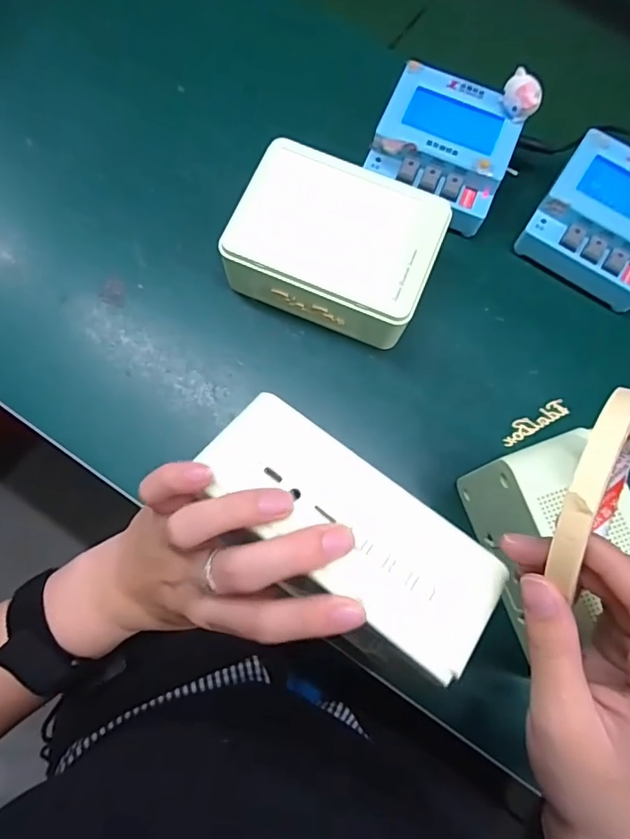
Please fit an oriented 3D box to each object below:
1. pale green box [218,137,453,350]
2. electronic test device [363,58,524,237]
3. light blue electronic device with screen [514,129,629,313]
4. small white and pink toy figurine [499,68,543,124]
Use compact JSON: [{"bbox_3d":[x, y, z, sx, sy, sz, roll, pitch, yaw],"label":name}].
[{"bbox_3d":[0.016,-0.126,0.385,0.137,0.055,0.110,21,76,3],"label":"pale green box"},{"bbox_3d":[0.099,-0.208,0.409,0.103,0.046,0.103,24,76,4],"label":"electronic test device"},{"bbox_3d":[0.226,-0.152,0.402,0.100,0.048,0.105,33,77,6],"label":"light blue electronic device with screen"},{"bbox_3d":[0.152,-0.236,0.385,0.027,0.029,0.021,28,77,5],"label":"small white and pink toy figurine"}]

